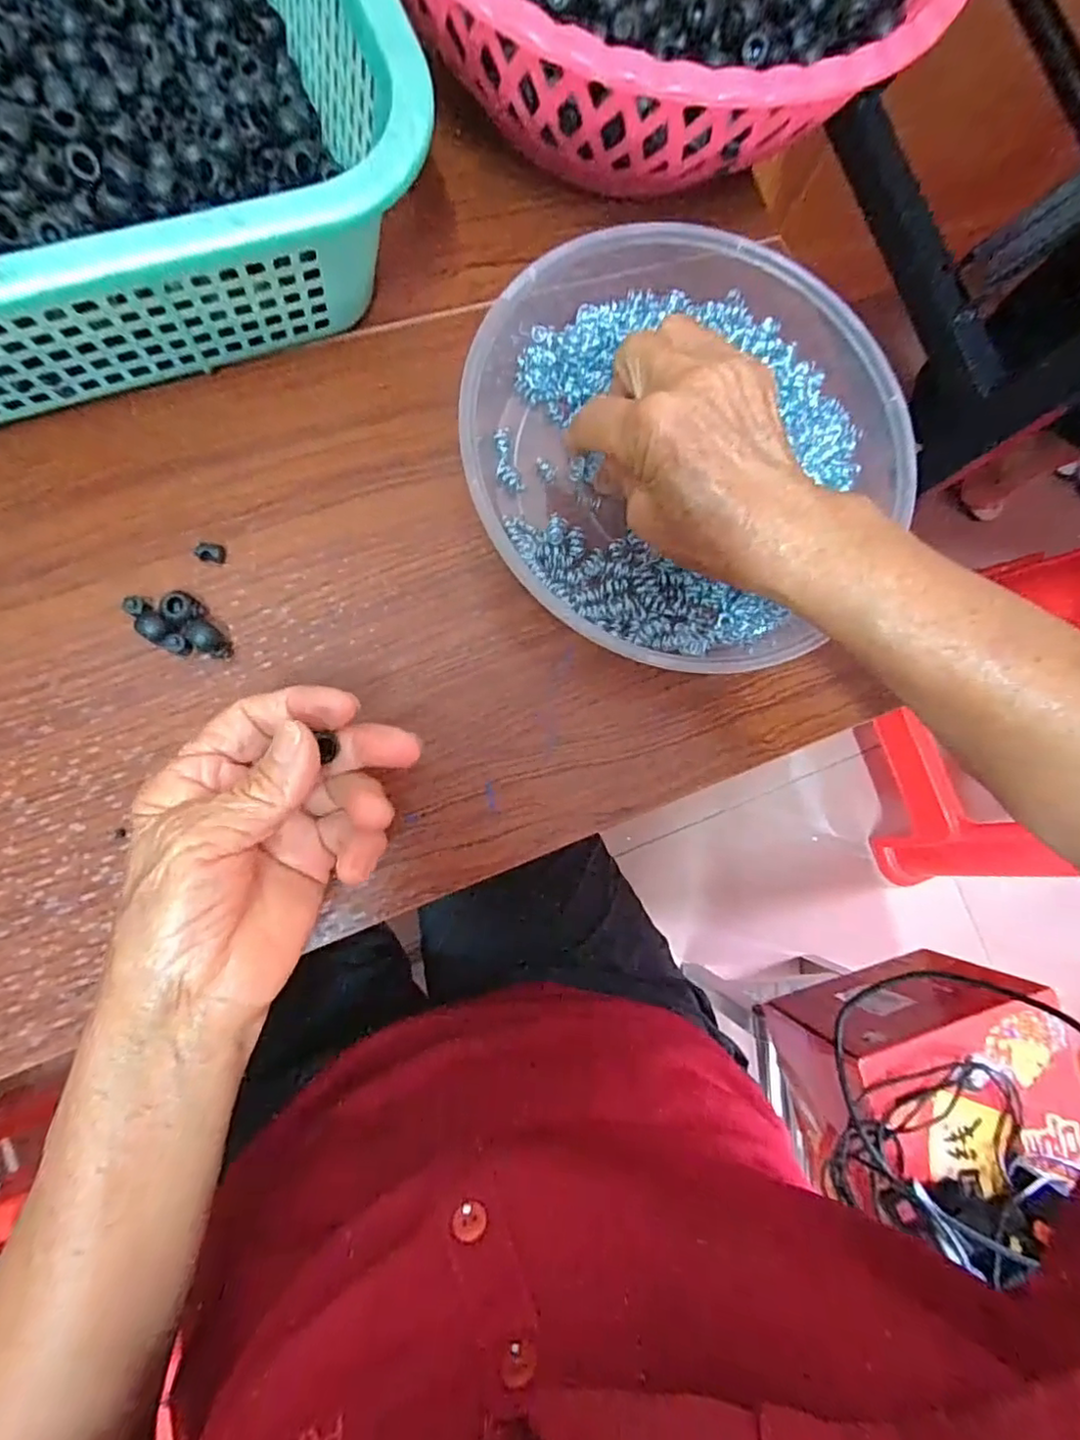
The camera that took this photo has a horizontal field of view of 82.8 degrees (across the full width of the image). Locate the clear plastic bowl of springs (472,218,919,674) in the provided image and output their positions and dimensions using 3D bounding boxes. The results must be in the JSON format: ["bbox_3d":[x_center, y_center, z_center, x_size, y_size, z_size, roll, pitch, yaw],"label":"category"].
[{"bbox_3d":[0.073,-0.136,0.316,0.219,0.045,0.223,1,85,-9],"label":"clear plastic bowl of springs"}]

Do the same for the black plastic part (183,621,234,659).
[{"bbox_3d":[-0.153,-0.037,0.284,0.020,0.015,0.013,27,80,-5],"label":"black plastic part"}]

